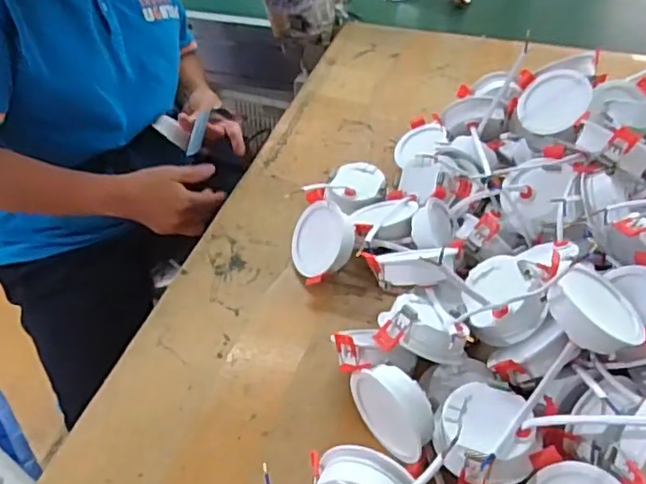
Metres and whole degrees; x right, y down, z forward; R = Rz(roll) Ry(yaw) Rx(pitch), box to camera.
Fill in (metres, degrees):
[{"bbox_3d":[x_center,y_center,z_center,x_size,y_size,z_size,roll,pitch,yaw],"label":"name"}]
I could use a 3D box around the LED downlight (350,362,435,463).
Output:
[{"bbox_3d":[0.050,0.118,0.434,0.022,0.057,0.071,-26,46,-27],"label":"LED downlight"}]

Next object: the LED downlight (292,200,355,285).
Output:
[{"bbox_3d":[0.001,-0.002,0.586,0.028,0.069,0.073,16,26,-40],"label":"LED downlight"}]

